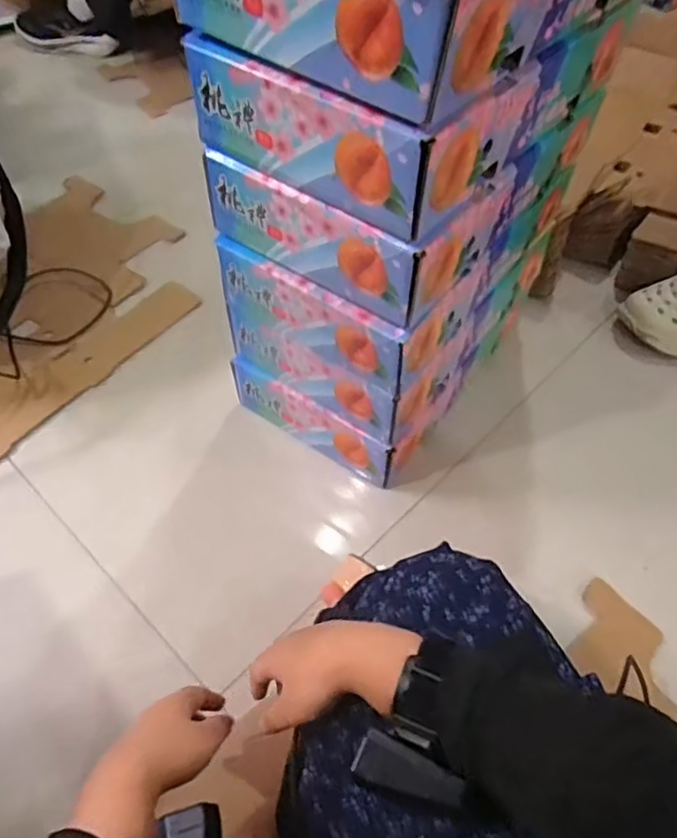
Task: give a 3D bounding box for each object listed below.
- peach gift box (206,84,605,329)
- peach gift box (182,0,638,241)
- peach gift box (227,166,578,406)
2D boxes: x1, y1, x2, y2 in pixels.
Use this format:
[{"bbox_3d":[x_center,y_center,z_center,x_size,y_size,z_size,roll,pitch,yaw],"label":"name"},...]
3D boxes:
[{"bbox_3d":[0.084,-0.268,0.689,0.234,0.115,0.375,34,57,22],"label":"peach gift box"},{"bbox_3d":[0.070,-0.325,0.595,0.248,0.093,0.340,34,57,22],"label":"peach gift box"},{"bbox_3d":[0.082,-0.213,0.766,0.245,0.105,0.384,34,57,22],"label":"peach gift box"}]

